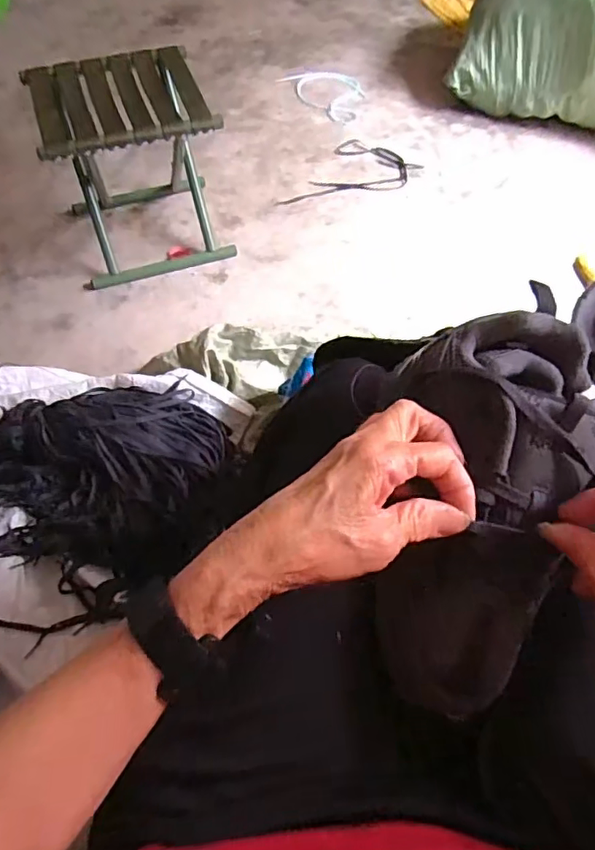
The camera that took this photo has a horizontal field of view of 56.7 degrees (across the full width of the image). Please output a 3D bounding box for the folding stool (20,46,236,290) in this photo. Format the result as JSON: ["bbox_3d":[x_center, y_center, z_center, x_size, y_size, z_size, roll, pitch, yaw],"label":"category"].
[{"bbox_3d":[-0.318,-0.497,1.082,0.287,0.317,0.269,-21,61,-14],"label":"folding stool"}]

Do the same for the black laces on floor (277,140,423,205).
[{"bbox_3d":[0.137,-0.583,1.331,0.205,0.015,0.322,30,62,16],"label":"black laces on floor"}]

